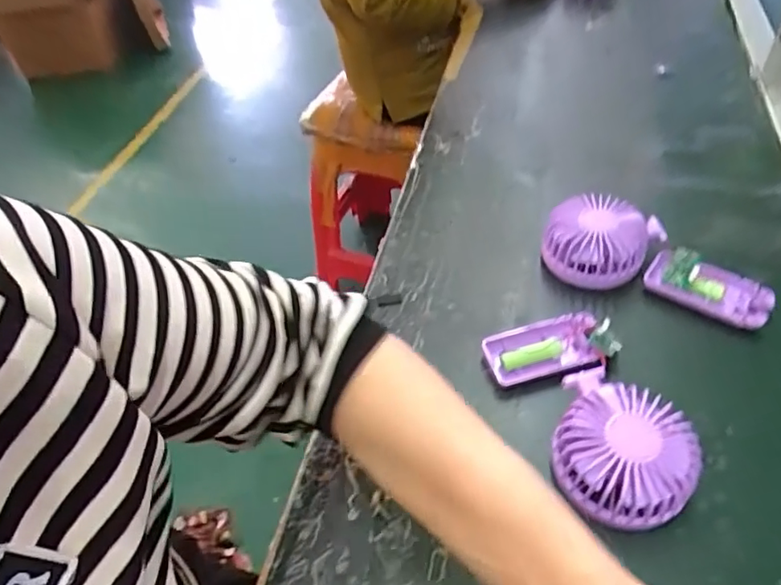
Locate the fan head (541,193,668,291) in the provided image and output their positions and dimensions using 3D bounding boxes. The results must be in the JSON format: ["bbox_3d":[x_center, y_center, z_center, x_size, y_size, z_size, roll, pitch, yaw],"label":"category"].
[{"bbox_3d":[0.185,-0.048,0.499,0.087,0.046,0.086,-37,55,-26],"label":"fan head"}]

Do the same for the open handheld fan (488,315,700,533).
[{"bbox_3d":[0.138,0.078,0.394,0.088,0.047,0.165,-14,48,-8],"label":"open handheld fan"}]

